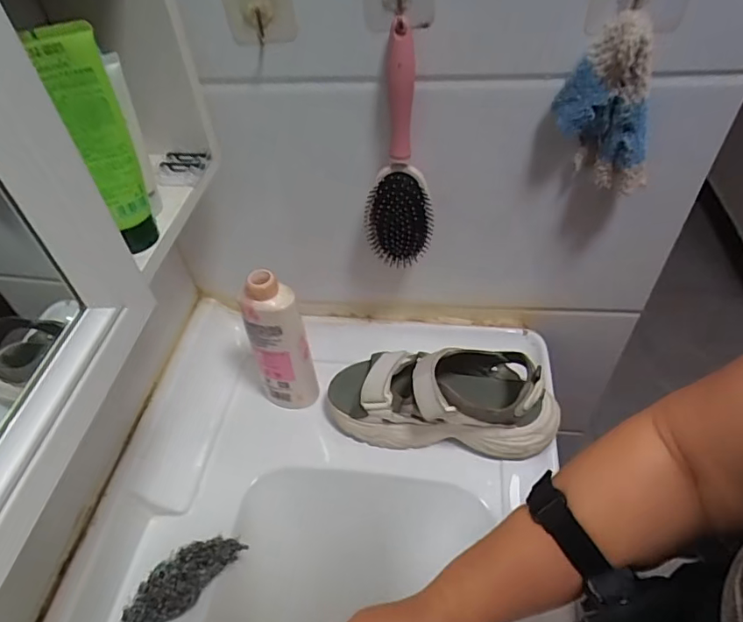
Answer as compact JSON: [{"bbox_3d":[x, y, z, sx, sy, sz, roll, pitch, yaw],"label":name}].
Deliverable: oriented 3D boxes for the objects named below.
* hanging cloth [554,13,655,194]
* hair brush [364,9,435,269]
[{"bbox_3d":[0.209,-0.177,0.450,0.088,0.138,0.036,17,51,17],"label":"hanging cloth"},{"bbox_3d":[0.029,-0.149,0.498,0.065,0.226,0.052,6,49,8],"label":"hair brush"}]

